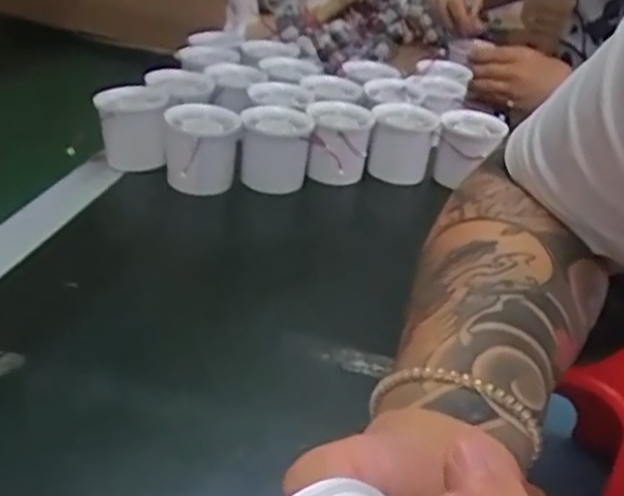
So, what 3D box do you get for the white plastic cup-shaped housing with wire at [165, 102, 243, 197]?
[{"bbox_3d":[-0.085,-0.076,0.556,0.054,0.058,0.054,-1,32,-12],"label":"white plastic cup-shaped housing with wire"}]

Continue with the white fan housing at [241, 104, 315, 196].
[{"bbox_3d":[-0.028,-0.079,0.573,0.056,0.051,0.056,8,31,3],"label":"white fan housing"}]

